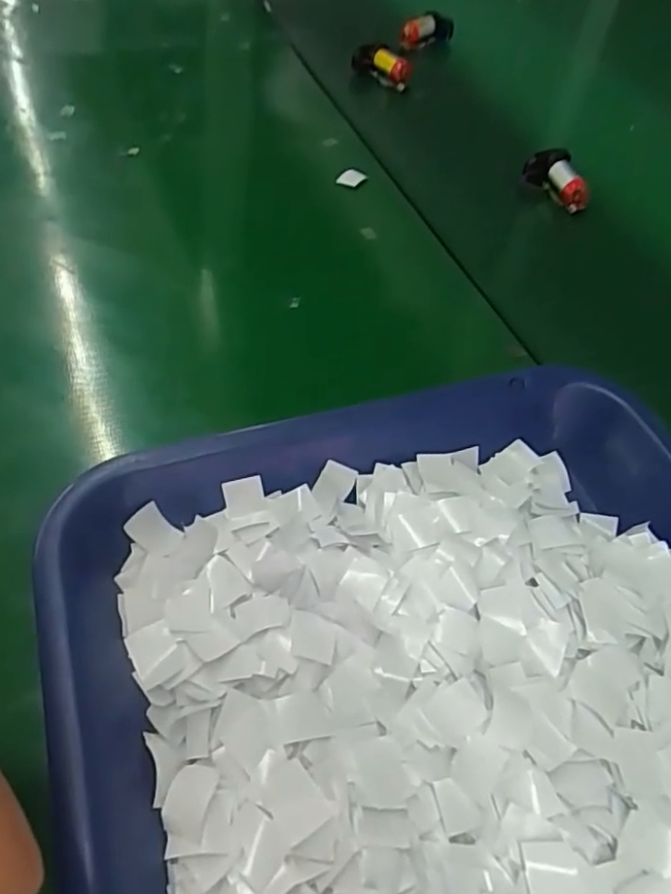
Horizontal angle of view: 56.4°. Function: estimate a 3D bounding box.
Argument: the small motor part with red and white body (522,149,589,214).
[{"bbox_3d":[0.148,-0.179,0.422,0.028,0.022,0.044,-9,56,-8],"label":"small motor part with red and white body"}]

